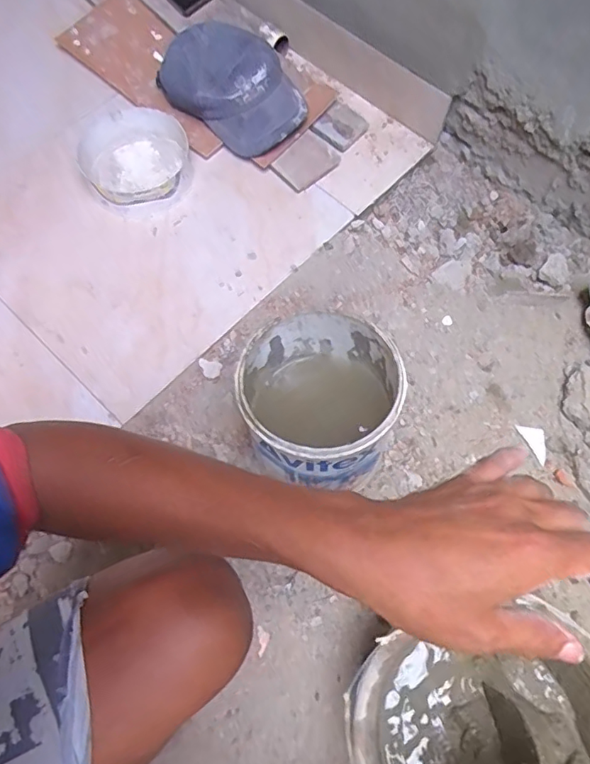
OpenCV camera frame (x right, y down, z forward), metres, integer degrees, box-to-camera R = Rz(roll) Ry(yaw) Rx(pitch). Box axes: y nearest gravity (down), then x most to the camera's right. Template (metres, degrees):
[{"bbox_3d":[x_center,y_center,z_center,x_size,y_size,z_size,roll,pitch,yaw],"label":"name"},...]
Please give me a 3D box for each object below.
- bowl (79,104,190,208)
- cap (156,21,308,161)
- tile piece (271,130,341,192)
[{"bbox_3d":[-0.253,-0.358,0.863,0.169,0.067,0.154,0,68,0],"label":"bowl"},{"bbox_3d":[-0.101,-0.483,0.883,0.243,0.119,0.148,31,71,12],"label":"cap"},{"bbox_3d":[0.020,-0.365,0.886,0.097,0.010,0.071,-45,99,-9],"label":"tile piece"}]

